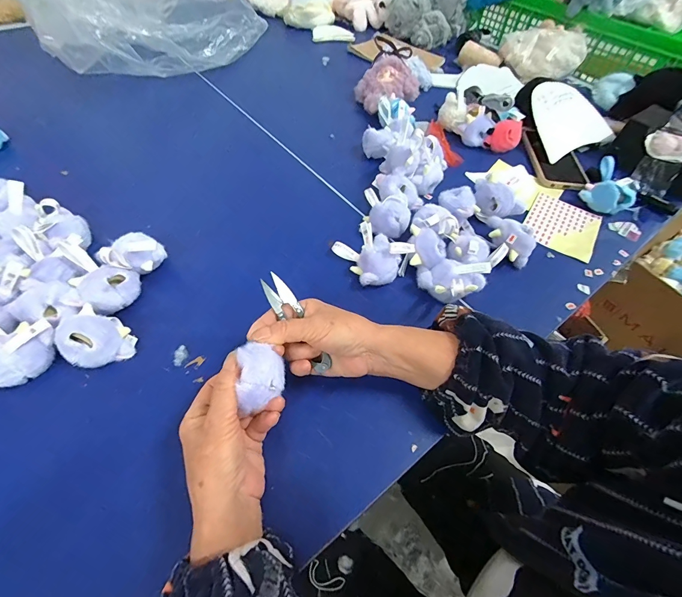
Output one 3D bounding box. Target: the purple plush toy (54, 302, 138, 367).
[{"bbox_3d":[-0.258,0.041,0.347,0.067,0.045,0.058,33,60,19],"label":"purple plush toy"}]

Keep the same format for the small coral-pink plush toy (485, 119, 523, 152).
[{"bbox_3d":[0.301,-0.301,0.619,0.058,0.040,0.055,21,57,12],"label":"small coral-pink plush toy"}]

